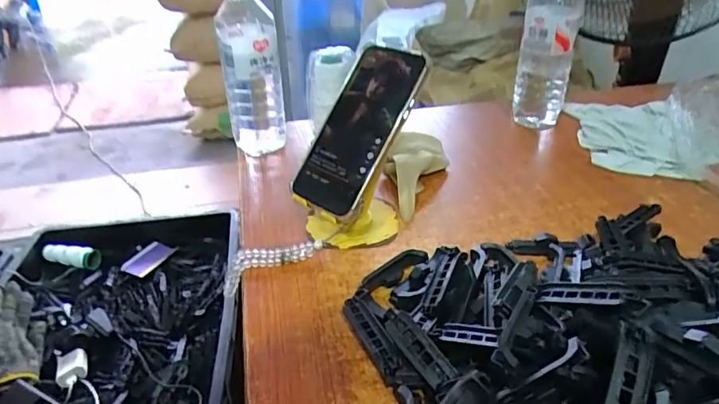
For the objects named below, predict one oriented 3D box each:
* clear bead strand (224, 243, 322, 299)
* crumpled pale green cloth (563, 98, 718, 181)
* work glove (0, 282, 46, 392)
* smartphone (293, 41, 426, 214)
[{"bbox_3d":[-0.081,0.055,0.450,0.095,0.029,0.021,-19,33,-5],"label":"clear bead strand"},{"bbox_3d":[0.386,-0.097,0.640,0.186,0.047,0.210,2,31,5],"label":"crumpled pale green cloth"},{"bbox_3d":[-0.560,0.202,0.778,0.043,0.104,0.241,-46,59,2],"label":"work glove"},{"bbox_3d":[0.001,-0.069,0.453,0.081,0.164,0.013,28,-3,38],"label":"smartphone"}]

